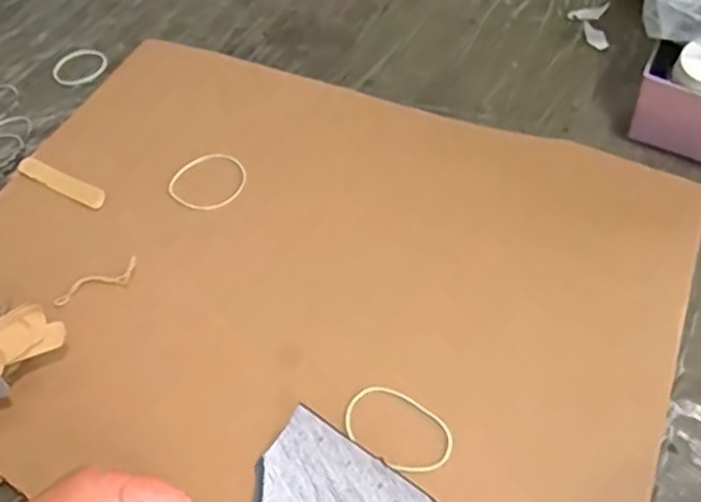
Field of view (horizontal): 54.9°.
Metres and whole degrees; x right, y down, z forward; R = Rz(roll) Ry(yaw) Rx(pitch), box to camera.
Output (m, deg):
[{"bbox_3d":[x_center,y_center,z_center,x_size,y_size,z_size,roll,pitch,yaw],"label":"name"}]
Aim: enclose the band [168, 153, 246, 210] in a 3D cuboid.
[{"bbox_3d":[-0.107,-0.051,0.506,0.057,0.004,0.054,-4,55,6],"label":"band"}]

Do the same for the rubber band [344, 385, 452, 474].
[{"bbox_3d":[0.026,0.099,0.377,0.061,0.004,0.040,30,60,26],"label":"rubber band"}]

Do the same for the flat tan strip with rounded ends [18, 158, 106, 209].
[{"bbox_3d":[-0.220,-0.052,0.511,0.089,0.004,0.016,25,58,23],"label":"flat tan strip with rounded ends"}]

